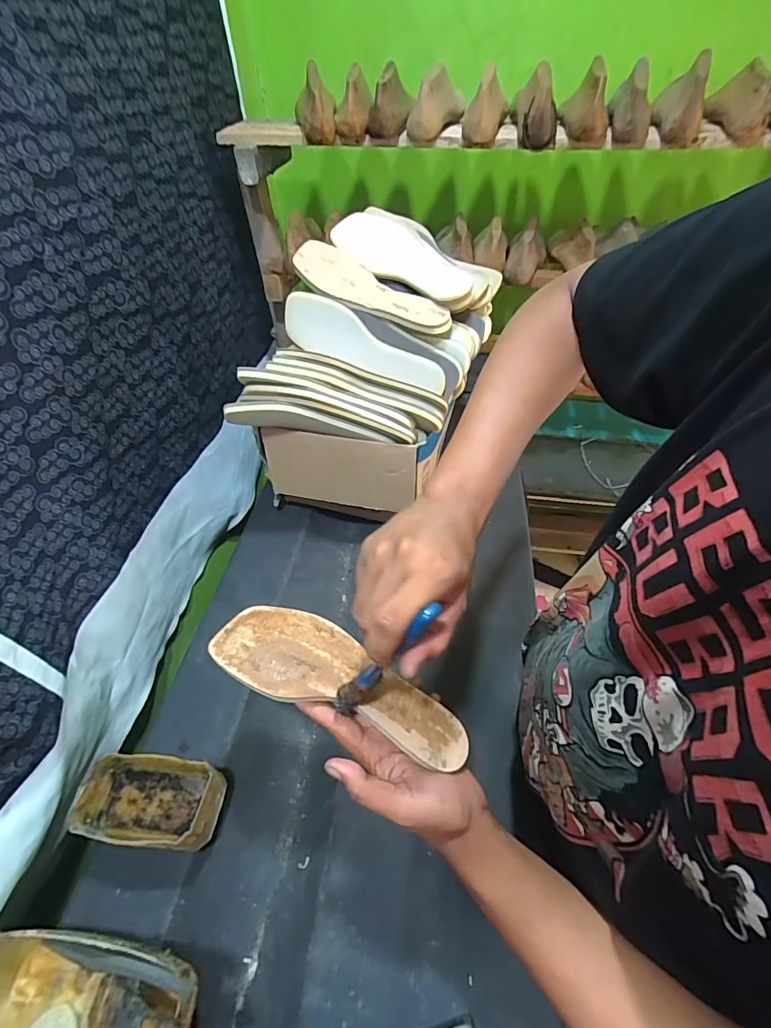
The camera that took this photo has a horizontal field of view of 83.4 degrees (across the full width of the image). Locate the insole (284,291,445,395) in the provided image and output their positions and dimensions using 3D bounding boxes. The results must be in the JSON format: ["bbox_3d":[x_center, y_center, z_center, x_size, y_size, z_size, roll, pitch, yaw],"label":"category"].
[{"bbox_3d":[-0.026,-0.234,0.589,0.232,0.071,0.026,18,35,1],"label":"insole"}]

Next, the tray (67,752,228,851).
[{"bbox_3d":[-0.234,0.288,0.437,0.133,0.052,0.076,2,49,5],"label":"tray"}]

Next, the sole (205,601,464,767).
[{"bbox_3d":[-0.038,0.145,0.383,0.234,0.016,0.079,23,53,8],"label":"sole"}]

